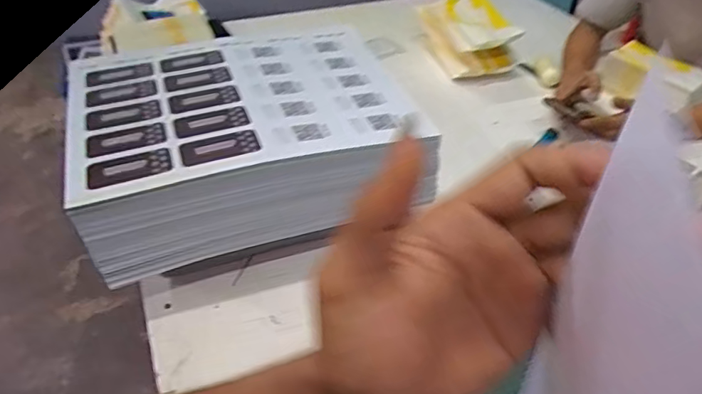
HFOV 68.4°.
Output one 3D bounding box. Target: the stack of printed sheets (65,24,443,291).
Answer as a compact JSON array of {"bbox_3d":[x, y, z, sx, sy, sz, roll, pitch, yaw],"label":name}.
[{"bbox_3d":[-0.158,-0.095,0.744,0.428,0.123,0.353,-16,42,-18],"label":"stack of printed sheets"}]

